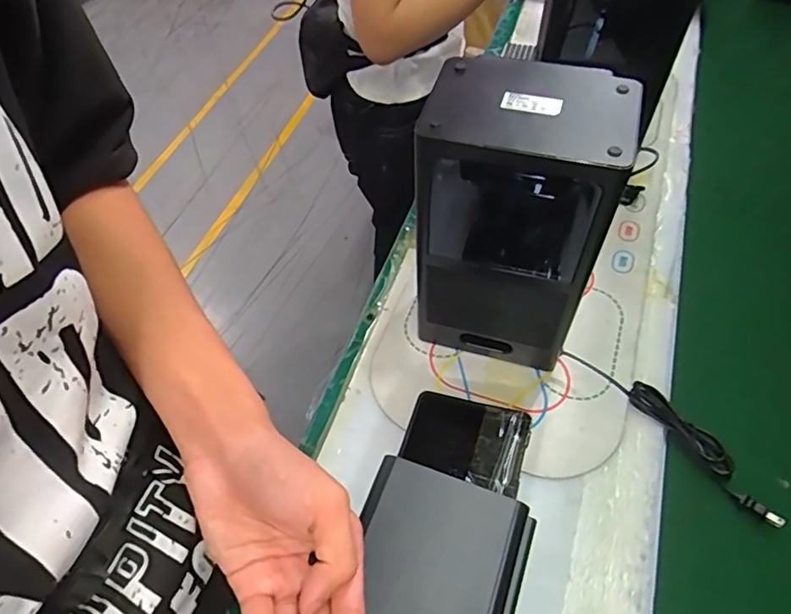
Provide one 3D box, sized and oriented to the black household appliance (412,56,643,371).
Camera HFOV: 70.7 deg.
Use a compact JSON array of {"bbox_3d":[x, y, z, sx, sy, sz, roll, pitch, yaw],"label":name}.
[{"bbox_3d":[0.132,-0.086,0.650,0.191,0.353,0.142,16,57,13],"label":"black household appliance"}]

